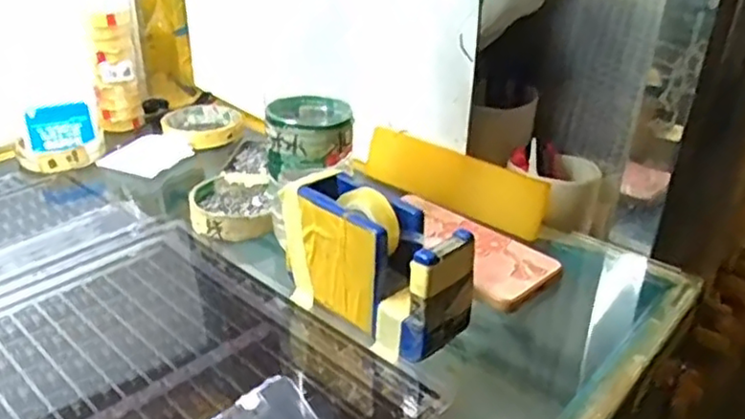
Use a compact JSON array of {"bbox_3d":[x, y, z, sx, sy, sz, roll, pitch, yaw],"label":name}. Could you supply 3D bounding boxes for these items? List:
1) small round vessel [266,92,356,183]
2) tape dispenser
[{"bbox_3d":[-0.047,-0.058,0.501,0.064,0.044,0.073,-2,28,-5],"label":"small round vessel"},{"bbox_3d":[-0.002,0.033,0.437,0.052,0.079,0.136,-26,38,-38],"label":"tape dispenser"}]

